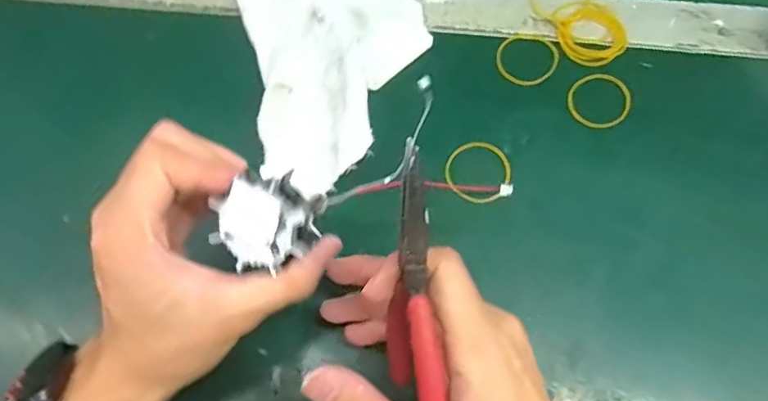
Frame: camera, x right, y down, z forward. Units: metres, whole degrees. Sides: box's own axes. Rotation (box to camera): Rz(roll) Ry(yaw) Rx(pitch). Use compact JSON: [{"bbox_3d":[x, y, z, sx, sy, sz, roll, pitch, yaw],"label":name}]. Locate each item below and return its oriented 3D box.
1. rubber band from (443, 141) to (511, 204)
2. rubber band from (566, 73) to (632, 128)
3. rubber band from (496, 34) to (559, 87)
[{"bbox_3d":[0.057,-0.019,0.336,0.037,0.006,0.034,-1,66,1],"label":"rubber band"},{"bbox_3d":[0.137,-0.063,0.351,0.037,0.004,0.036,-2,75,9],"label":"rubber band"},{"bbox_3d":[0.094,-0.093,0.363,0.039,0.004,0.040,-1,66,1],"label":"rubber band"}]

